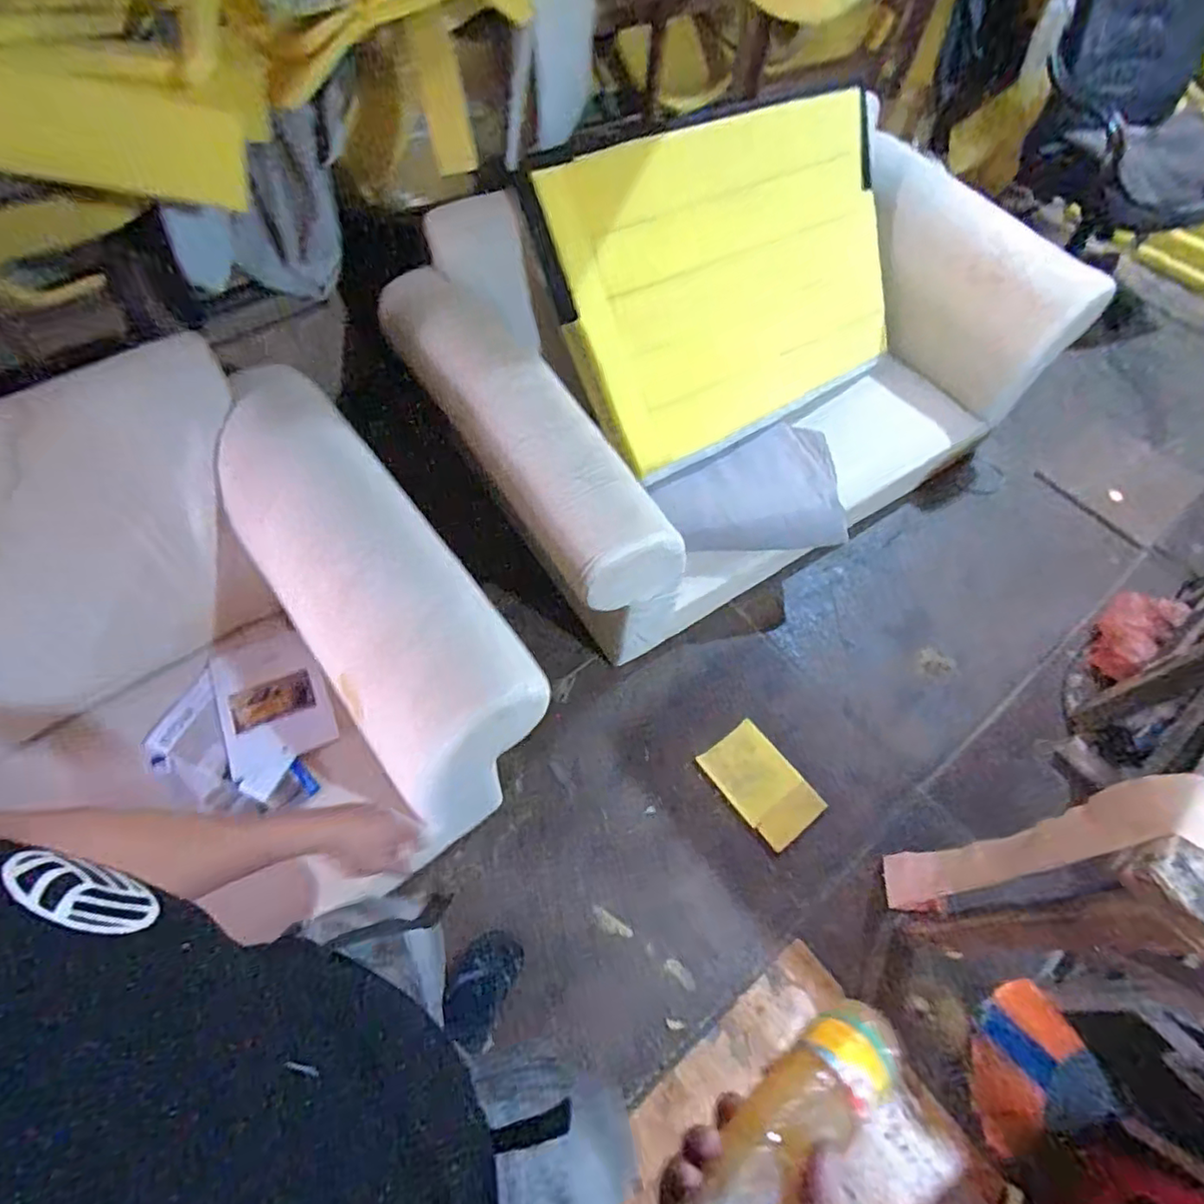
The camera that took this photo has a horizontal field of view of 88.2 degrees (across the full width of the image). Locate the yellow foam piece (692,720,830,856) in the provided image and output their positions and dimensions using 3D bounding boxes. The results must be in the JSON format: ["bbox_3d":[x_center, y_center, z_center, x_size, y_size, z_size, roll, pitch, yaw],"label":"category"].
[{"bbox_3d":[0.386,0.437,1.500,0.170,0.017,0.272,-37,65,-10],"label":"yellow foam piece"}]

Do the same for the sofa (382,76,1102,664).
[{"bbox_3d":[0.385,-0.623,1.579,1.542,0.749,0.862,-26,64,-18],"label":"sofa"}]

